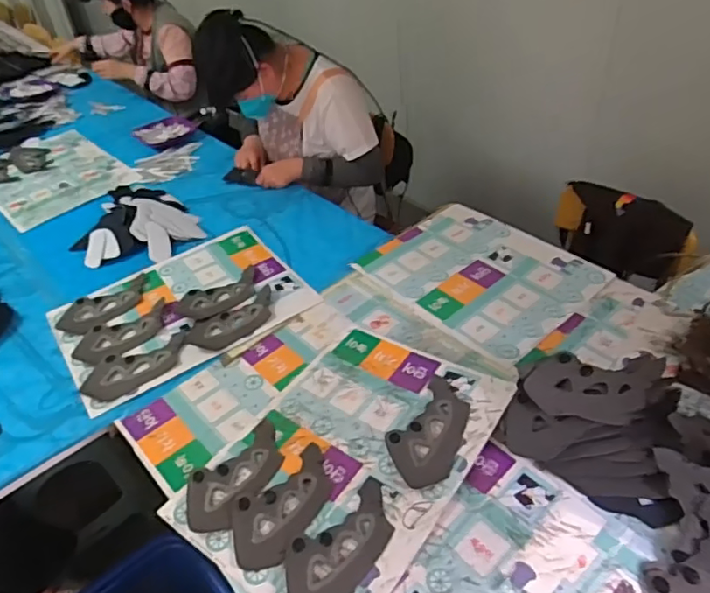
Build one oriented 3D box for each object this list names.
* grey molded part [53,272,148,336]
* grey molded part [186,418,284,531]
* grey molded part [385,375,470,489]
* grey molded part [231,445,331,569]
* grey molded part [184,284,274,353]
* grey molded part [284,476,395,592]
[{"bbox_3d":[-0.585,0.015,1.362,0.103,0.016,0.228,29,52,34],"label":"grey molded part"},{"bbox_3d":[-0.208,0.302,1.007,0.125,0.013,0.225,18,46,25],"label":"grey molded part"},{"bbox_3d":[0.137,0.238,1.022,0.126,0.032,0.203,26,50,31],"label":"grey molded part"},{"bbox_3d":[-0.113,0.340,0.949,0.211,0.009,0.117,-33,48,-28],"label":"grey molded part"},{"bbox_3d":[-0.263,0.054,1.287,0.214,0.011,0.112,-28,46,-24],"label":"grey molded part"},{"bbox_3d":[-0.017,0.384,0.888,0.219,0.014,0.124,-32,47,-27],"label":"grey molded part"}]

